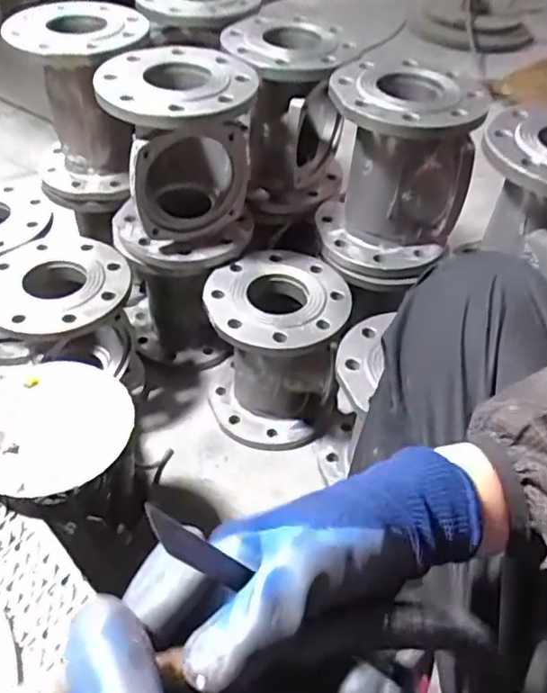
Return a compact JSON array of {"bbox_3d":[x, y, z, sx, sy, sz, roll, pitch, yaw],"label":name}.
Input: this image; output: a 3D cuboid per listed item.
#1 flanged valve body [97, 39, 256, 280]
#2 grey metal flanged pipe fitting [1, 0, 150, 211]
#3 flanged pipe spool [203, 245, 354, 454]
[{"bbox_3d":[-0.123,-0.234,0.787,0.191,0.256,0.163,-2,46,-7],"label":"flanged valve body"},{"bbox_3d":[-0.269,-0.347,0.884,0.182,0.261,0.170,-10,47,-14],"label":"grey metal flanged pipe fitting"},{"bbox_3d":[-0.001,0.011,0.897,0.192,0.234,0.188,2,45,-2],"label":"flanged pipe spool"}]

